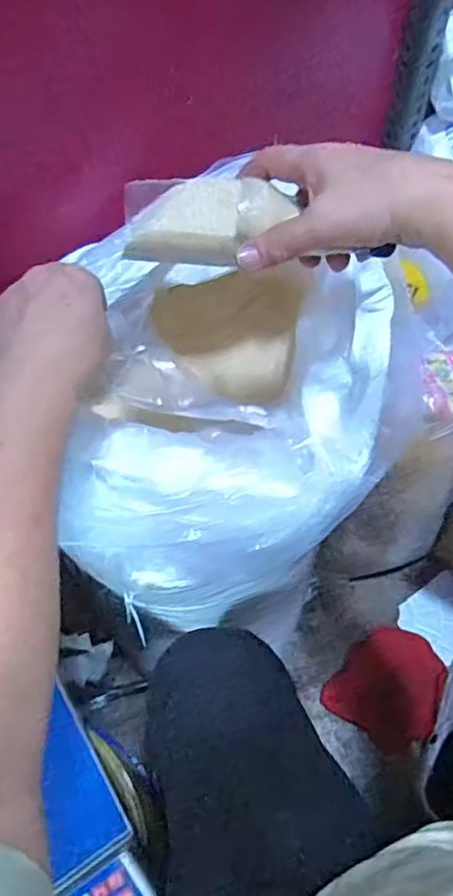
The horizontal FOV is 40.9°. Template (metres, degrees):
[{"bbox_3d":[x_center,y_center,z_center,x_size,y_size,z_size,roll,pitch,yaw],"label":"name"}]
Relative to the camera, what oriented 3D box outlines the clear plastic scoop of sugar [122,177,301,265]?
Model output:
[{"bbox_3d":[-0.015,-0.144,0.383,0.109,0.031,0.058,4,62,5],"label":"clear plastic scoop of sugar"}]

